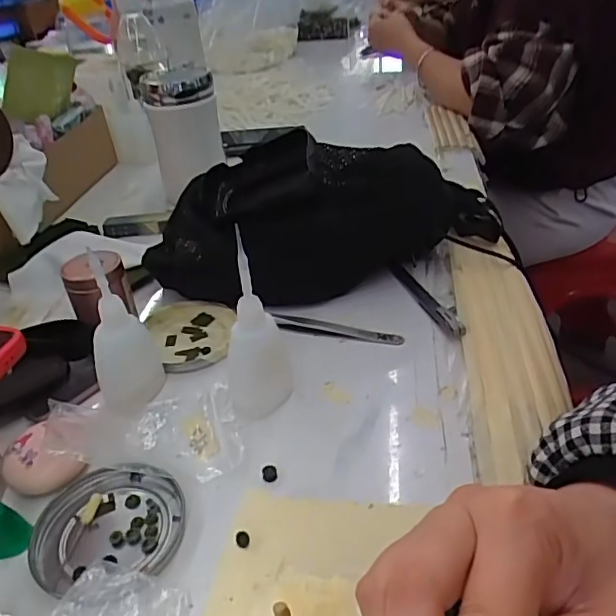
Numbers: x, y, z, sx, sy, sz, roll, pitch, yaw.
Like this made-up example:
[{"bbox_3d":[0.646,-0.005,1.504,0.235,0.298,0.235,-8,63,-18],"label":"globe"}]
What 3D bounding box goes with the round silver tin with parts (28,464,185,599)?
[{"bbox_3d":[-0.109,0.116,0.305,0.078,0.014,0.067,-9,35,-7],"label":"round silver tin with parts"}]

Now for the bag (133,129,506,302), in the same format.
[{"bbox_3d":[0.016,-0.089,0.477,0.285,0.127,0.110,-22,39,-23],"label":"bag"}]

